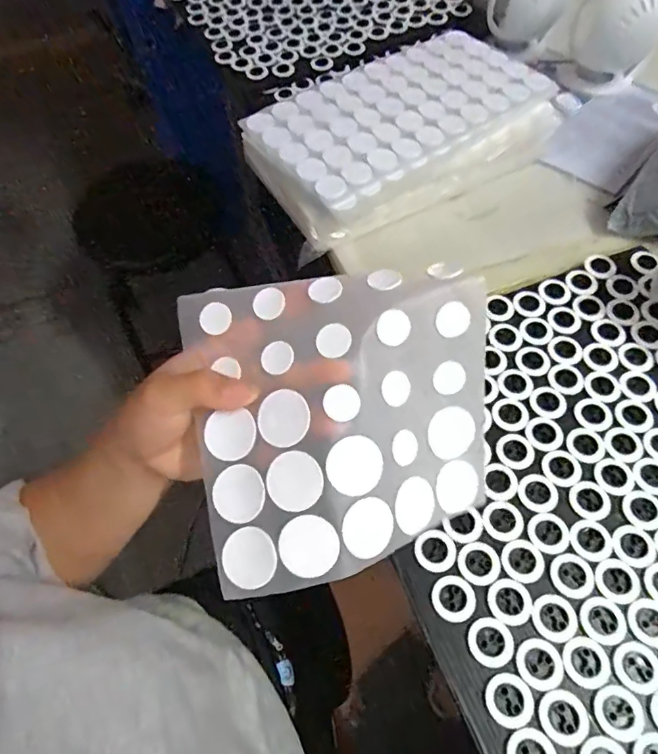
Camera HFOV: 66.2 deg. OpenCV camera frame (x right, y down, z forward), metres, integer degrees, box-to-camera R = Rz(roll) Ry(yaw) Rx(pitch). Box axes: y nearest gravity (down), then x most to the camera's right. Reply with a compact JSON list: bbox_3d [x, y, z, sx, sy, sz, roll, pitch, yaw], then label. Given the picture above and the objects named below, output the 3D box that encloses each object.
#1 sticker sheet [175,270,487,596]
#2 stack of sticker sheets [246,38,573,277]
[{"bbox_3d":[0.008,0.020,0.262,0.150,0.040,0.148,-11,83,0],"label":"sticker sheet"},{"bbox_3d":[0.075,-0.265,0.550,0.330,0.059,0.181,-29,64,-14],"label":"stack of sticker sheets"}]

